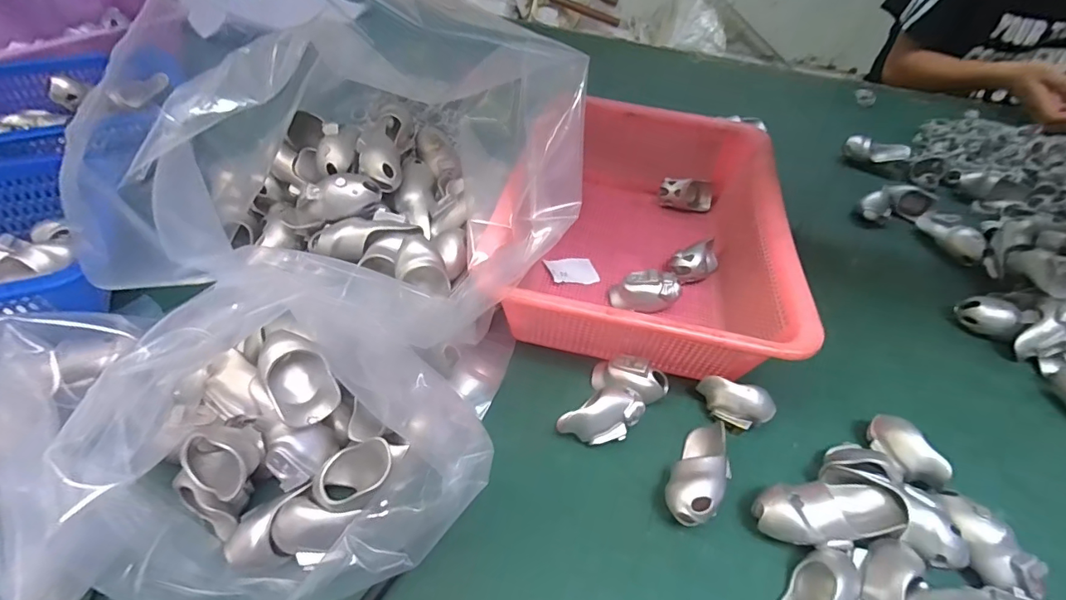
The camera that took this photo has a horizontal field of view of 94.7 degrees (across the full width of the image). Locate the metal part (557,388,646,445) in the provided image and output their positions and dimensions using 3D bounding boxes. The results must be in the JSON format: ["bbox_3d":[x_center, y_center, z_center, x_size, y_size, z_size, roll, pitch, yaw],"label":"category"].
[{"bbox_3d":[0.052,0.089,0.364,0.058,0.039,0.027,-13,49,-18],"label":"metal part"}]

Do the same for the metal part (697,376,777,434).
[{"bbox_3d":[0.158,0.087,0.389,0.056,0.038,0.027,18,47,11],"label":"metal part"}]

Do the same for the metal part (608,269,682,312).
[{"bbox_3d":[0.106,-0.007,0.462,0.060,0.032,0.027,6,46,0],"label":"metal part"}]

